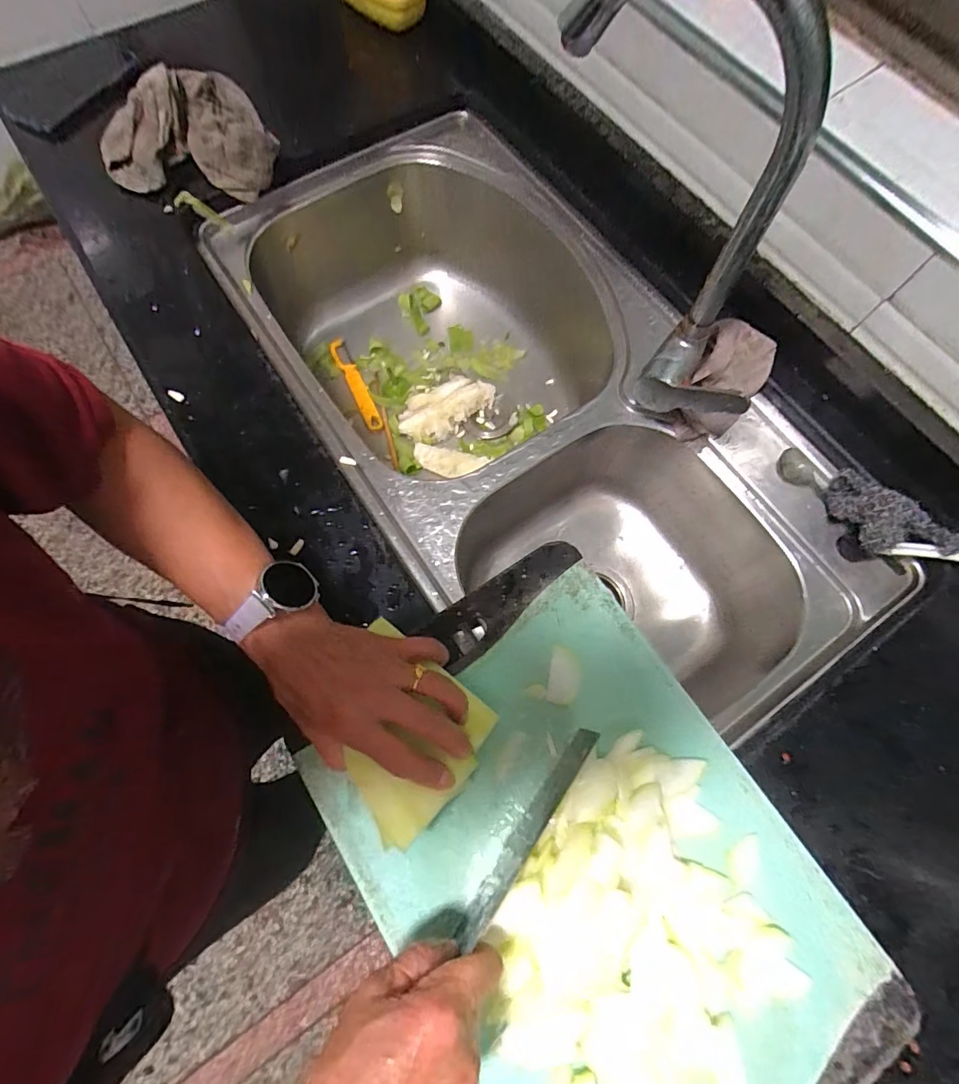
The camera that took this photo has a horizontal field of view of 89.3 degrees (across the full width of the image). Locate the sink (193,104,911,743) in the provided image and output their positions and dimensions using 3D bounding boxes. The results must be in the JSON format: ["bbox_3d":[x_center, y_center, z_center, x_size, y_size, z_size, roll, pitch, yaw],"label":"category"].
[{"bbox_3d":[0.047,-0.144,0.632,0.429,0.204,0.815,-33,76,-11],"label":"sink"}]

